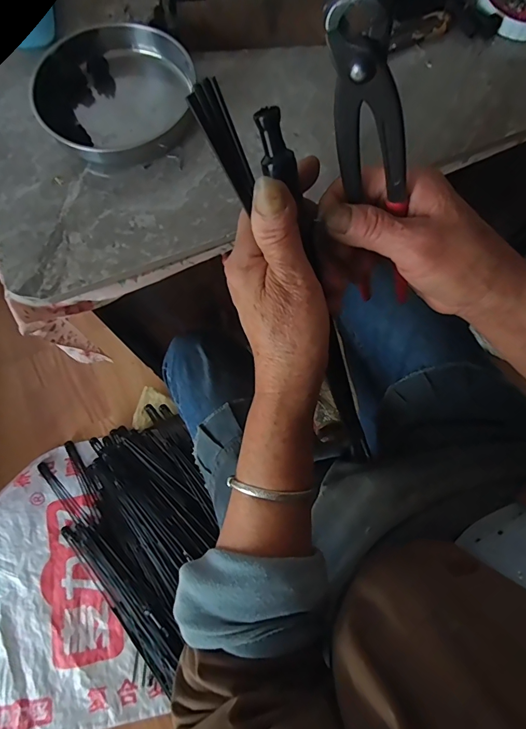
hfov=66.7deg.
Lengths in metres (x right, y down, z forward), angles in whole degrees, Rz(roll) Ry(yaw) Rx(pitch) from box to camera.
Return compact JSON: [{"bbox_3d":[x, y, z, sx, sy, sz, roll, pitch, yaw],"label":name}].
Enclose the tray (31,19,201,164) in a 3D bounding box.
[{"bbox_3d":[-0.135,-0.259,0.363,0.141,0.028,0.161,-2,75,-1],"label":"tray"}]

